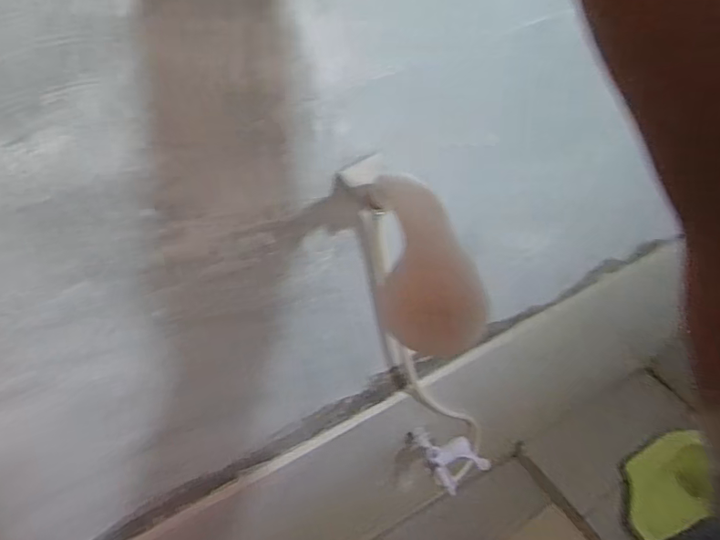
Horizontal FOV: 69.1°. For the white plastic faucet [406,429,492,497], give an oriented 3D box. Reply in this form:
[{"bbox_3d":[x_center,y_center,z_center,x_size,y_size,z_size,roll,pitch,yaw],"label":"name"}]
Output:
[{"bbox_3d":[0.184,0.375,1.087,0.115,0.094,0.141,-27,58,-14],"label":"white plastic faucet"}]

